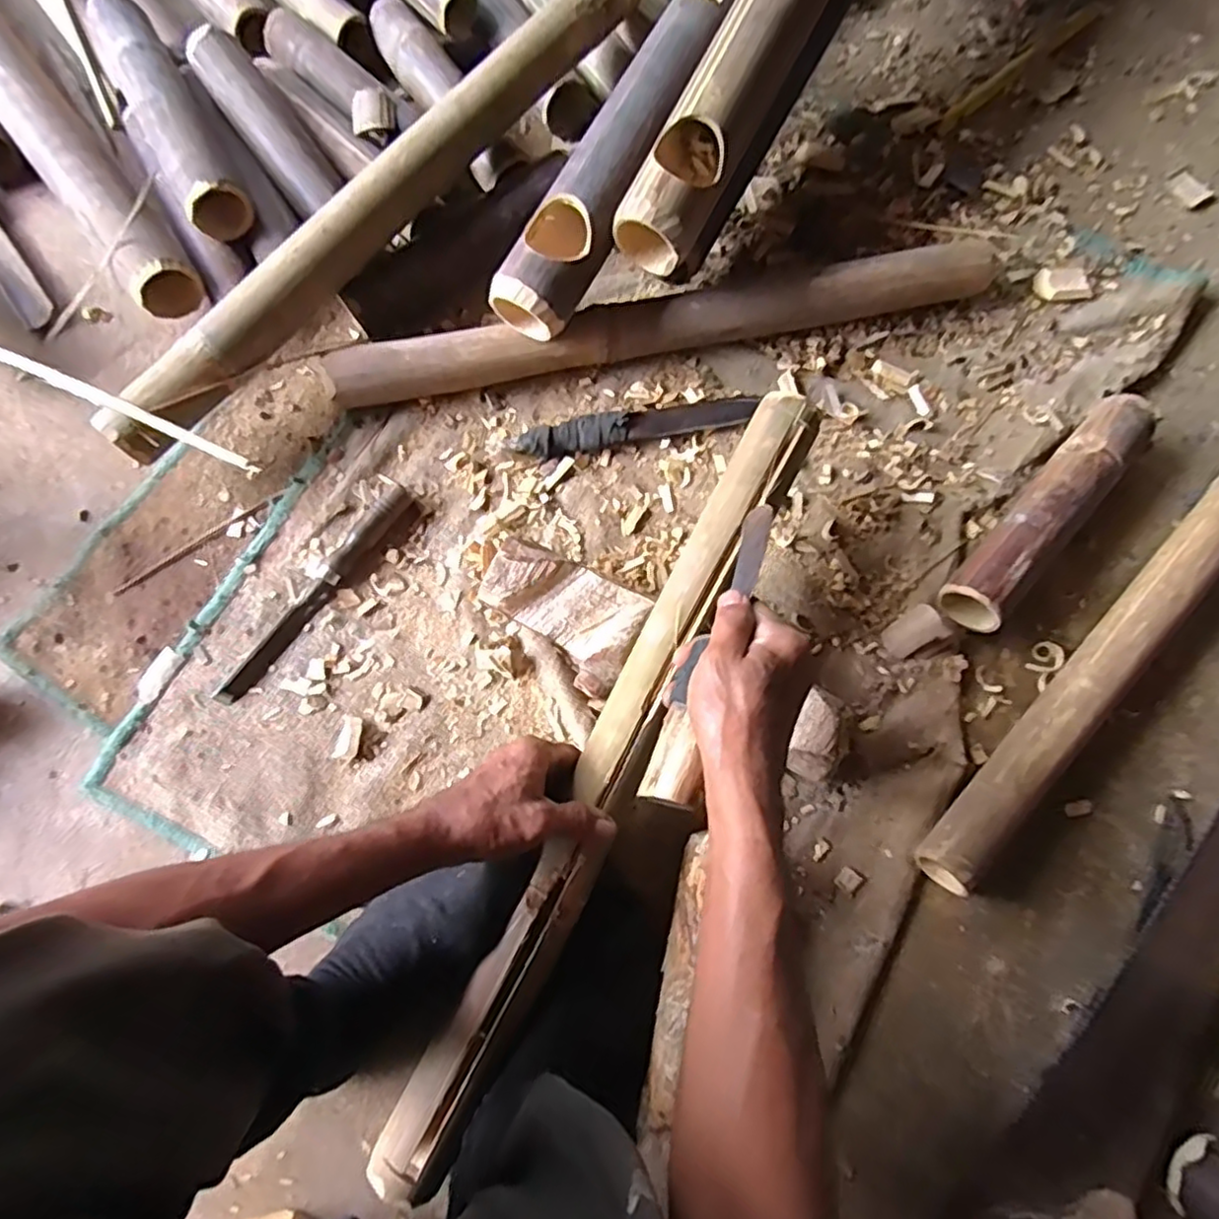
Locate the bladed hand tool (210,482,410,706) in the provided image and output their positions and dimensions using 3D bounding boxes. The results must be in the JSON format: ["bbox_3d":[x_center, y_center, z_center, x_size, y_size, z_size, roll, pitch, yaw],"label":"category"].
[{"bbox_3d":[-0.267,-0.017,0.607,0.026,0.017,0.242,36,79,7],"label":"bladed hand tool"}]

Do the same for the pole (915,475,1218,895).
[{"bbox_3d":[0.494,-0.011,0.608,0.049,0.053,0.652,43,80,8],"label":"pole"}]

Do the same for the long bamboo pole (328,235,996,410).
[{"bbox_3d":[0.063,-0.280,0.661,0.657,0.058,0.050,-11,77,-4],"label":"long bamboo pole"}]

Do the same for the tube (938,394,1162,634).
[{"bbox_3d":[0.409,-0.095,0.622,0.056,0.055,0.269,43,80,8],"label":"tube"}]

